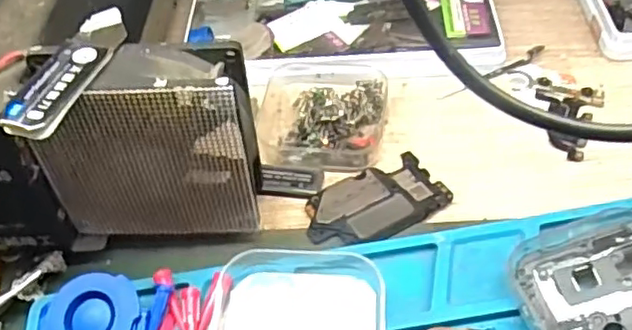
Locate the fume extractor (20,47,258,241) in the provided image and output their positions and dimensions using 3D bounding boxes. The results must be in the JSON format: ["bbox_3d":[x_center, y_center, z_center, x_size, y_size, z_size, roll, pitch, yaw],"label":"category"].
[{"bbox_3d":[-0.064,-0.005,0.253,0.080,0.084,0.028,-4,50,3],"label":"fume extractor"}]

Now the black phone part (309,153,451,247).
[{"bbox_3d":[0.027,0.017,0.287,0.064,0.006,0.037,-27,52,-16],"label":"black phone part"}]

